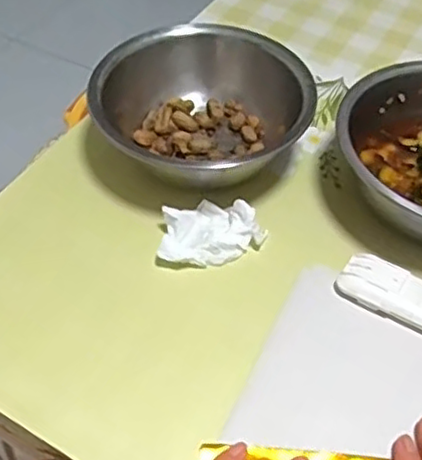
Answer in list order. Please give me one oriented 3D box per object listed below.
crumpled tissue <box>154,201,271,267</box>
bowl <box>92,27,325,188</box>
[{"bbox_3d":[0.002,0.001,0.530,0.081,0.028,0.056,1,50,-1],"label":"crumpled tissue"},{"bbox_3d":[-0.003,-0.111,0.589,0.158,0.081,0.167,1,50,-1],"label":"bowl"}]

